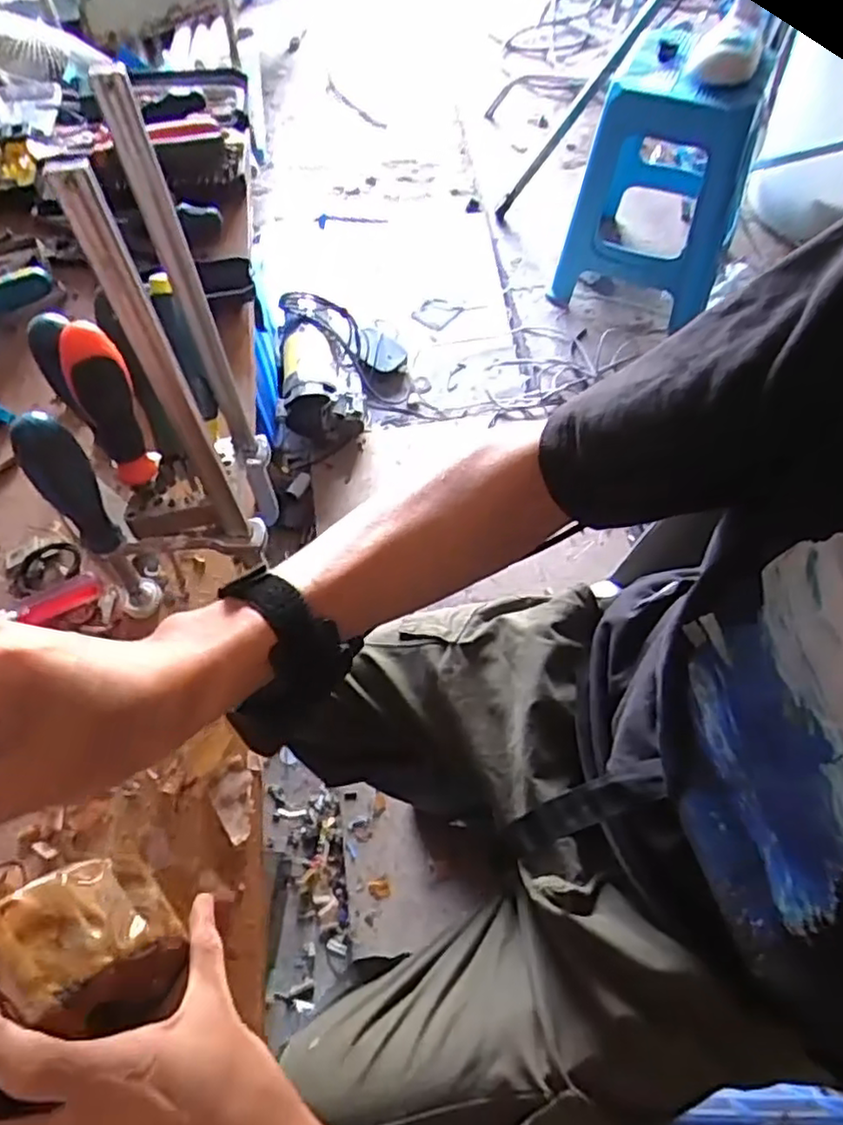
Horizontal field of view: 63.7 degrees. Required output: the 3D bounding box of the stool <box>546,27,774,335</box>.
[{"bbox_3d":[0.486,-0.831,1.426,0.327,0.485,0.401,10,62,8],"label":"stool"}]

